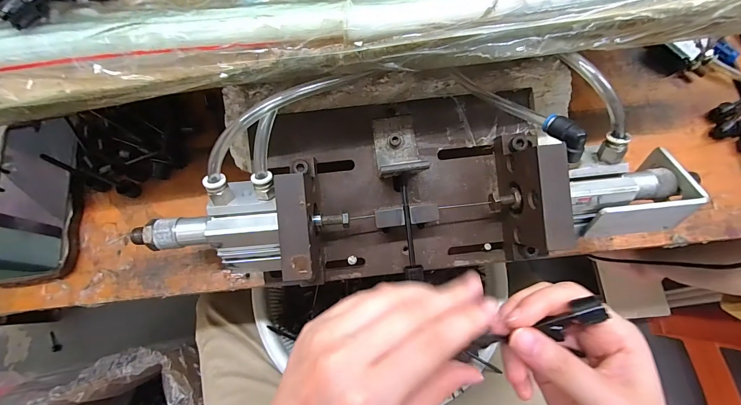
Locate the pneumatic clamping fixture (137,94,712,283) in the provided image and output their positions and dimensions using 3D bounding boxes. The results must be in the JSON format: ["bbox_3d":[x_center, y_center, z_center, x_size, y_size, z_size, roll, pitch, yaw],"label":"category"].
[{"bbox_3d":[0.033,-0.014,0.274,0.421,0.107,0.144,-2,73,0],"label":"pneumatic clamping fixture"}]

